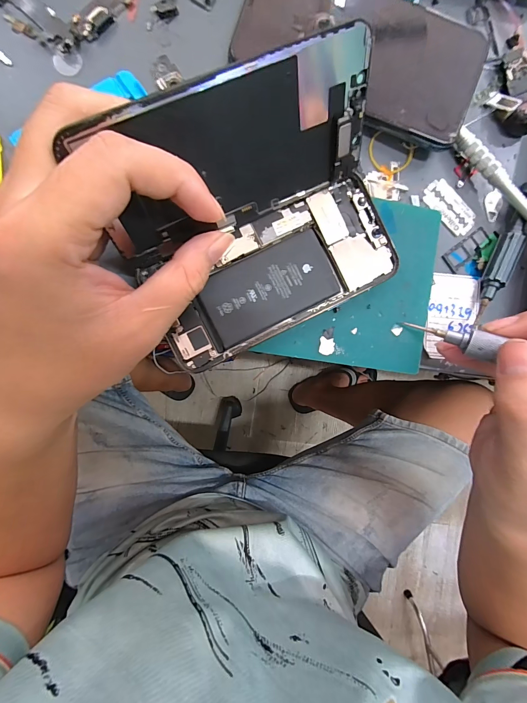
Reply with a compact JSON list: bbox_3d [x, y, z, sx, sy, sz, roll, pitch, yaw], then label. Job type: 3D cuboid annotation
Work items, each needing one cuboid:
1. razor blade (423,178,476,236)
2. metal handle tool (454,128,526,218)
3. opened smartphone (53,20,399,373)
[{"bbox_3d":[0.131,-0.101,0.219,0.042,0.004,0.023,43,88,-5],"label":"razor blade"},{"bbox_3d":[0.159,-0.111,0.204,0.013,0.013,0.090,-39,94,-5],"label":"metal handle tool"},{"bbox_3d":[0.002,-0.066,0.156,0.141,0.068,0.103,-27,89,-8],"label":"opened smartphone"}]

